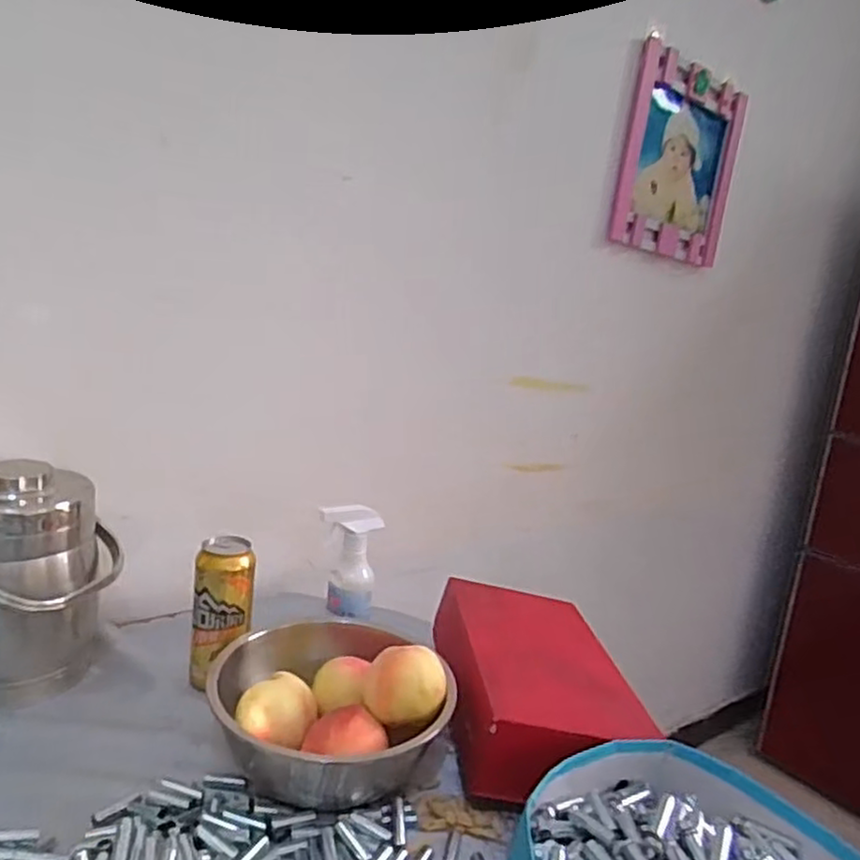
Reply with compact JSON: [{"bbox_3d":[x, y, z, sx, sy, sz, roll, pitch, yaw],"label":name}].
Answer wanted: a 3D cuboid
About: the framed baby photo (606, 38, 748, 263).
[{"bbox_3d":[0.507,-0.531,1.349,0.354,0.343,0.040,0,14,-36],"label":"framed baby photo"}]

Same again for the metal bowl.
[{"bbox_3d":[-0.102,0.276,0.662,0.194,0.120,0.194,7,11,-1],"label":"metal bowl"}]

